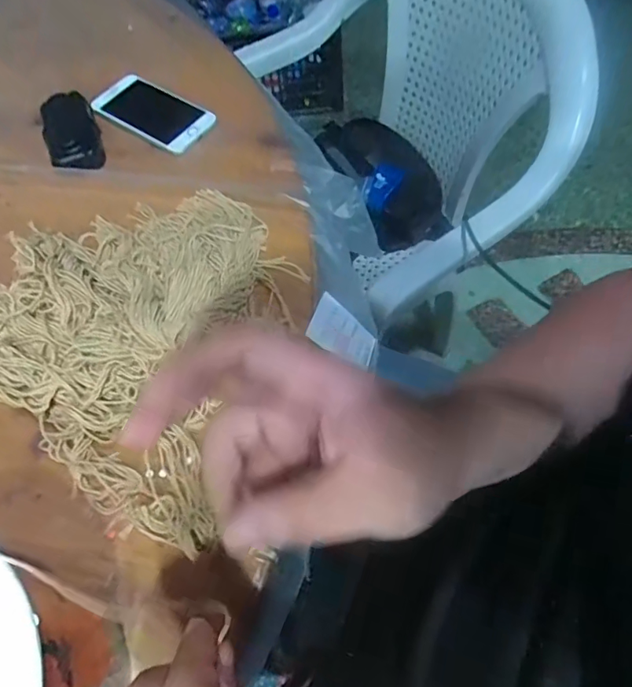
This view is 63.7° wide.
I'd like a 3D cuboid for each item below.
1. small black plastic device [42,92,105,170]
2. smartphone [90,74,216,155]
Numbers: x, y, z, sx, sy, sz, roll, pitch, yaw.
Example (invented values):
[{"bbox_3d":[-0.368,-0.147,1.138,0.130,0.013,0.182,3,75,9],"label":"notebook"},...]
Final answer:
[{"bbox_3d":[-0.247,-0.213,0.508,0.051,0.027,0.086,-20,62,-7],"label":"small black plastic device"},{"bbox_3d":[-0.168,-0.242,0.532,0.131,0.011,0.069,30,67,18],"label":"smartphone"}]

